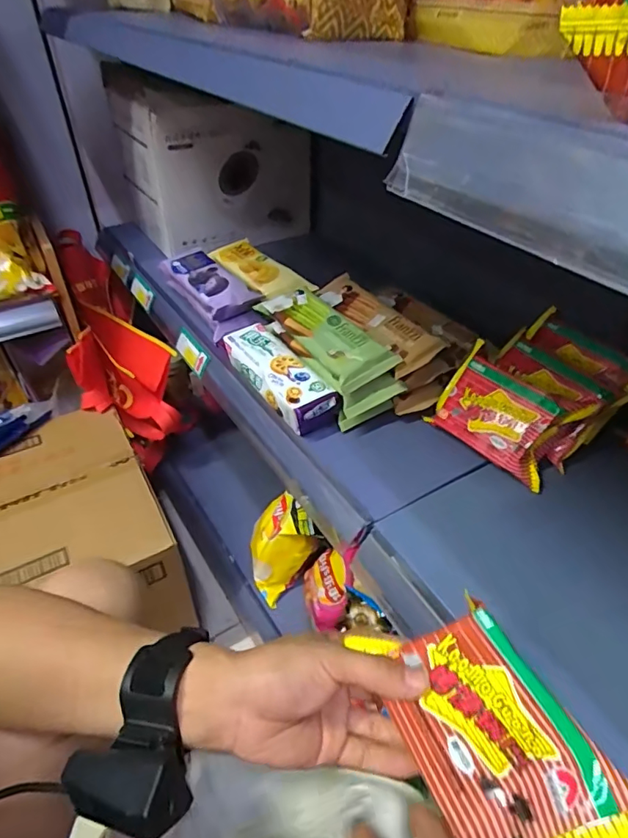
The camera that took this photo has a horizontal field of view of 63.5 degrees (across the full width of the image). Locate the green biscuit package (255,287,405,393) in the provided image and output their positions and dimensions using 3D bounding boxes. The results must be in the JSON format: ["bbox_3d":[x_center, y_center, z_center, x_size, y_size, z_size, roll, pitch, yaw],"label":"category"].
[{"bbox_3d":[0.011,-0.096,0.609,0.071,0.044,0.193,-23,46,-26],"label":"green biscuit package"}]

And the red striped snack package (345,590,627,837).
[{"bbox_3d":[0.096,0.167,0.276,0.088,0.024,0.145,-17,44,-20],"label":"red striped snack package"}]

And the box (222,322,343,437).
[{"bbox_3d":[-0.042,-0.047,0.614,0.059,0.054,0.184,-23,46,-26],"label":"box"}]

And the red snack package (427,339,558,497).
[{"bbox_3d":[0.196,-0.004,0.535,0.040,0.093,0.131,6,27,-46],"label":"red snack package"}]

